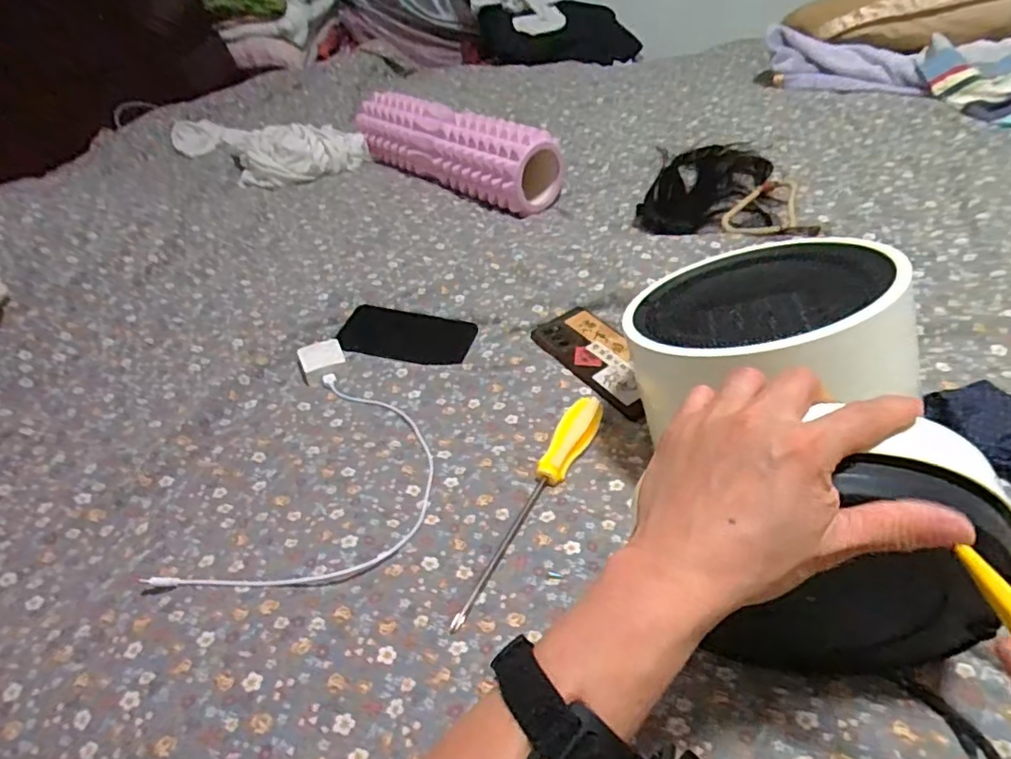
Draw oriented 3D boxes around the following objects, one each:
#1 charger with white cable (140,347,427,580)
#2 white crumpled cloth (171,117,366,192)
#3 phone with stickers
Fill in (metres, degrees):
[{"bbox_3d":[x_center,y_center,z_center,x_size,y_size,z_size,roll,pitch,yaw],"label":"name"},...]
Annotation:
[{"bbox_3d":[-0.152,0.058,0.546,0.192,0.024,0.310,-1,40,10],"label":"charger with white cable"},{"bbox_3d":[-0.493,-0.446,1.140,0.462,0.075,0.186,13,46,25],"label":"white crumpled cloth"},{"bbox_3d":[0.101,-0.024,0.612,0.076,0.011,0.163,-29,43,-22],"label":"phone with stickers"}]

